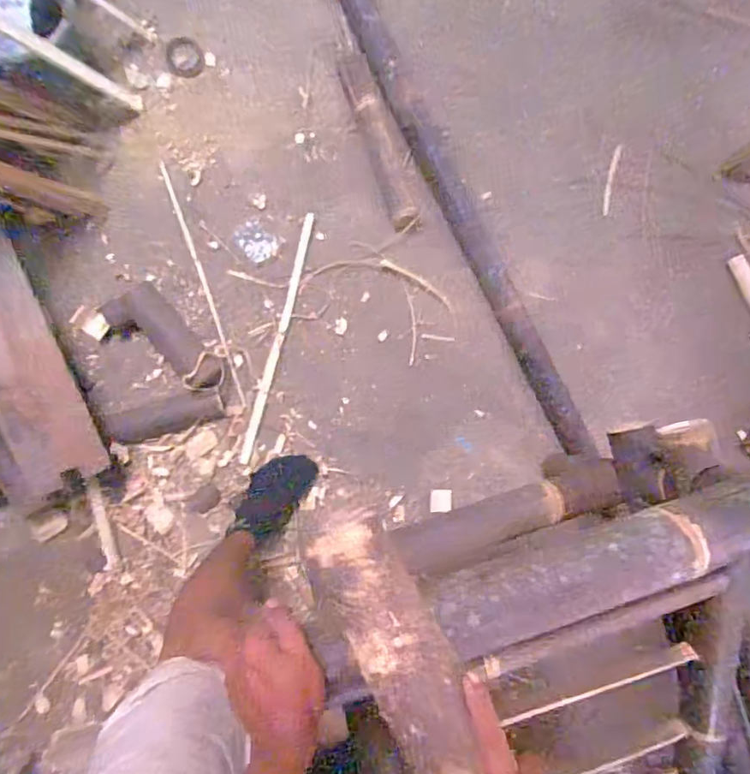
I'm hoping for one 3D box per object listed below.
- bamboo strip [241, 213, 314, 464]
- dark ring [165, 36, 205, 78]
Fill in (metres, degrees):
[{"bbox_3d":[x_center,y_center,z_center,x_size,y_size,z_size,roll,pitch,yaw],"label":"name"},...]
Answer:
[{"bbox_3d":[-0.202,-0.108,1.154,0.024,0.012,0.535,15,84,-7],"label":"bamboo strip"},{"bbox_3d":[-0.406,-0.707,1.182,0.080,0.007,0.087,1,86,-8],"label":"dark ring"}]

